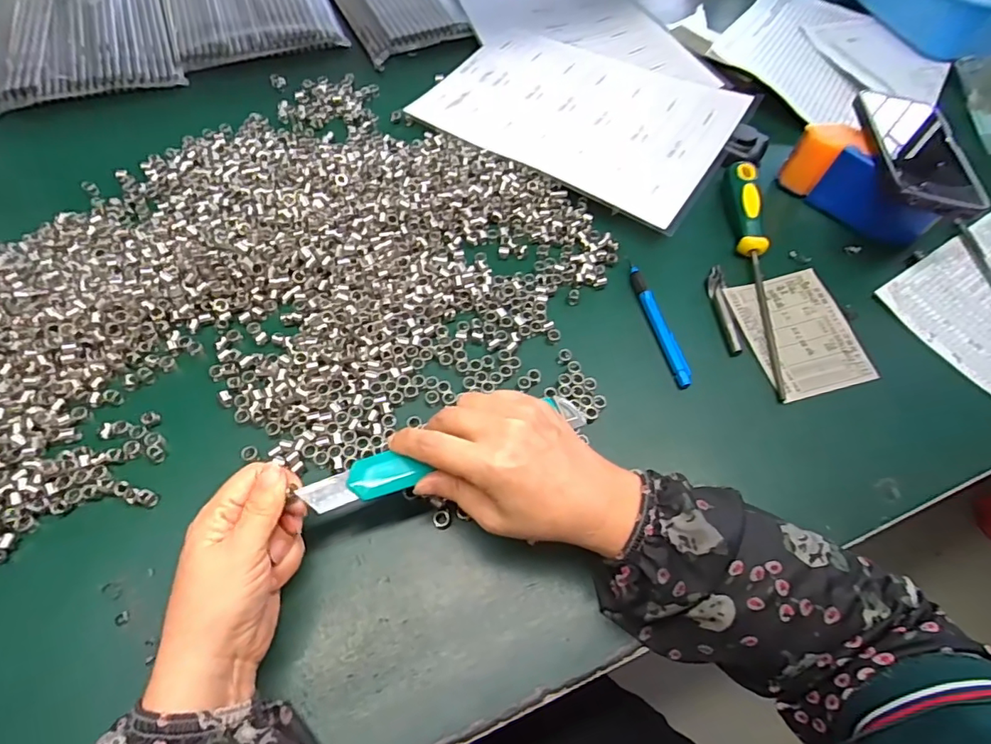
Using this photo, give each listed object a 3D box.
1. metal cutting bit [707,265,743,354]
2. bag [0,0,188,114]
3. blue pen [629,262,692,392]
[{"bbox_3d":[0.191,-0.055,0.441,0.013,0.008,0.087,1,61,-2],"label":"metal cutting bit"},{"bbox_3d":[-0.486,-0.416,0.592,0.205,0.032,0.320,-19,63,-13],"label":"bag"},{"bbox_3d":[0.134,-0.041,0.429,0.013,0.008,0.118,-11,62,-8],"label":"blue pen"}]

